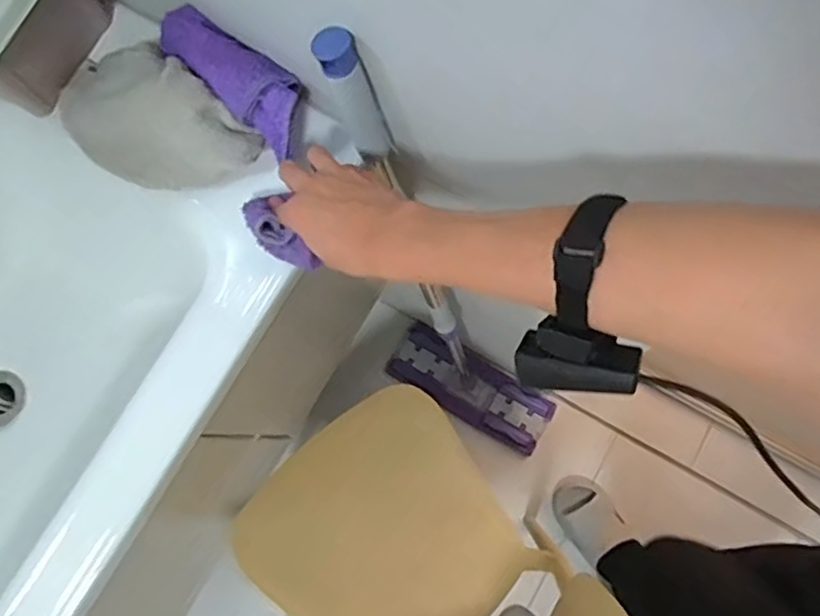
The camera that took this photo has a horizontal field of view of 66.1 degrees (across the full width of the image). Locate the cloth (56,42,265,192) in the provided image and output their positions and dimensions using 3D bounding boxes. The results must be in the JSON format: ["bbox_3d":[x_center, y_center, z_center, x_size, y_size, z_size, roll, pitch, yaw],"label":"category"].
[{"bbox_3d":[-0.233,-0.167,0.548,0.183,0.056,0.110,40,81,8],"label":"cloth"}]

